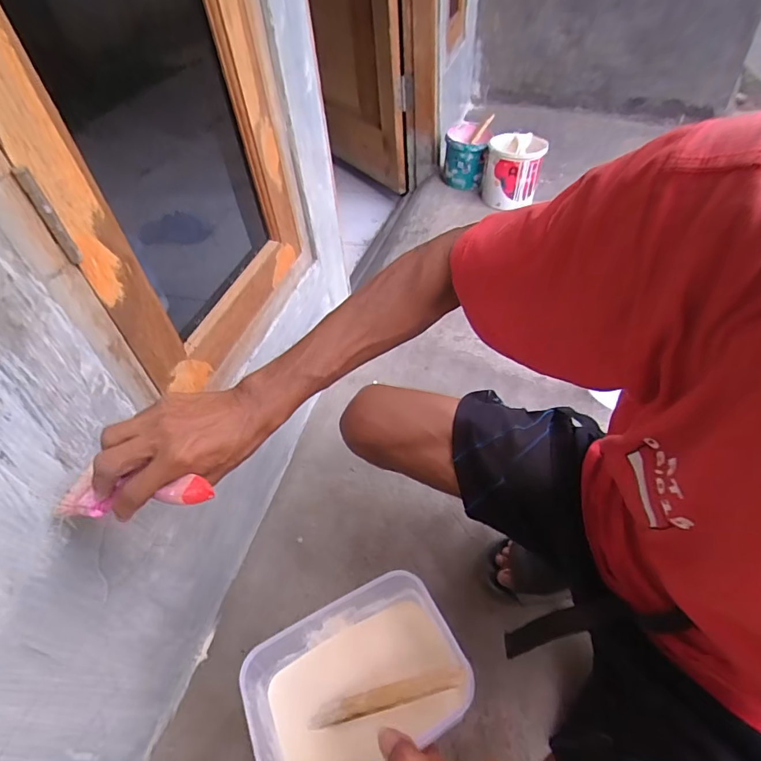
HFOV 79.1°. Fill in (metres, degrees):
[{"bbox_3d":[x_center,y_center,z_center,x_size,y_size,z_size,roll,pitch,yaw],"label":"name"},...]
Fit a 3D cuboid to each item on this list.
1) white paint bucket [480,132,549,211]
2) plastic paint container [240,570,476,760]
[{"bbox_3d":[0.426,-0.669,1.489,0.176,0.199,0.176,4,48,9],"label":"white paint bucket"},{"bbox_3d":[-0.023,0.289,0.440,0.192,0.091,0.135,-23,50,-15],"label":"plastic paint container"}]

